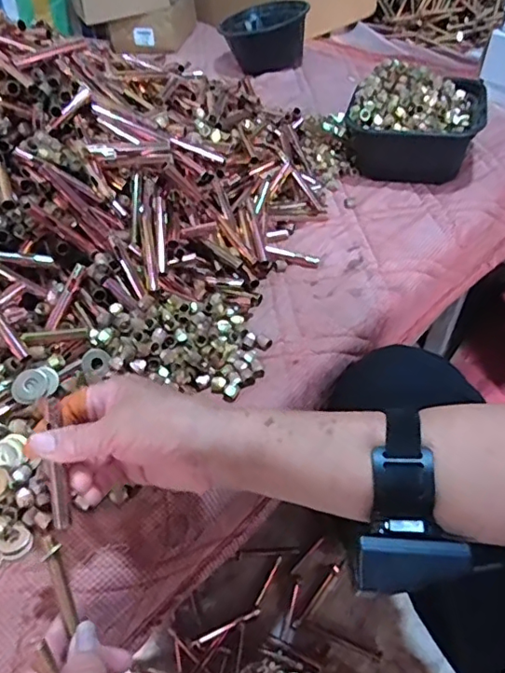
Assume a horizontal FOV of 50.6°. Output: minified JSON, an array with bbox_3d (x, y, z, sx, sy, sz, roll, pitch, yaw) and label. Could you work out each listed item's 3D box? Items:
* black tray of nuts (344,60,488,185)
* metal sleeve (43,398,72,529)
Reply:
[{"bbox_3d":[0.209,-0.274,0.698,0.166,0.103,0.156,13,48,13],"label":"black tray of nuts"},{"bbox_3d":[-0.130,0.082,0.356,0.011,0.009,0.086,-9,72,-8],"label":"metal sleeve"}]

